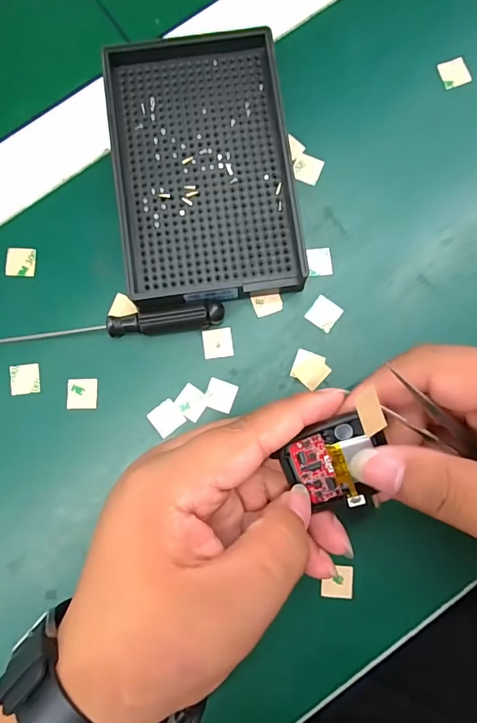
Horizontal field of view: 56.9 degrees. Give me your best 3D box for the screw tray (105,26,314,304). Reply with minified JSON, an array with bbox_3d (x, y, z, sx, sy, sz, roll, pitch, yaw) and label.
[{"bbox_3d":[-0.018,-0.104,0.234,0.090,0.023,0.145,-7,84,0],"label":"screw tray"}]

